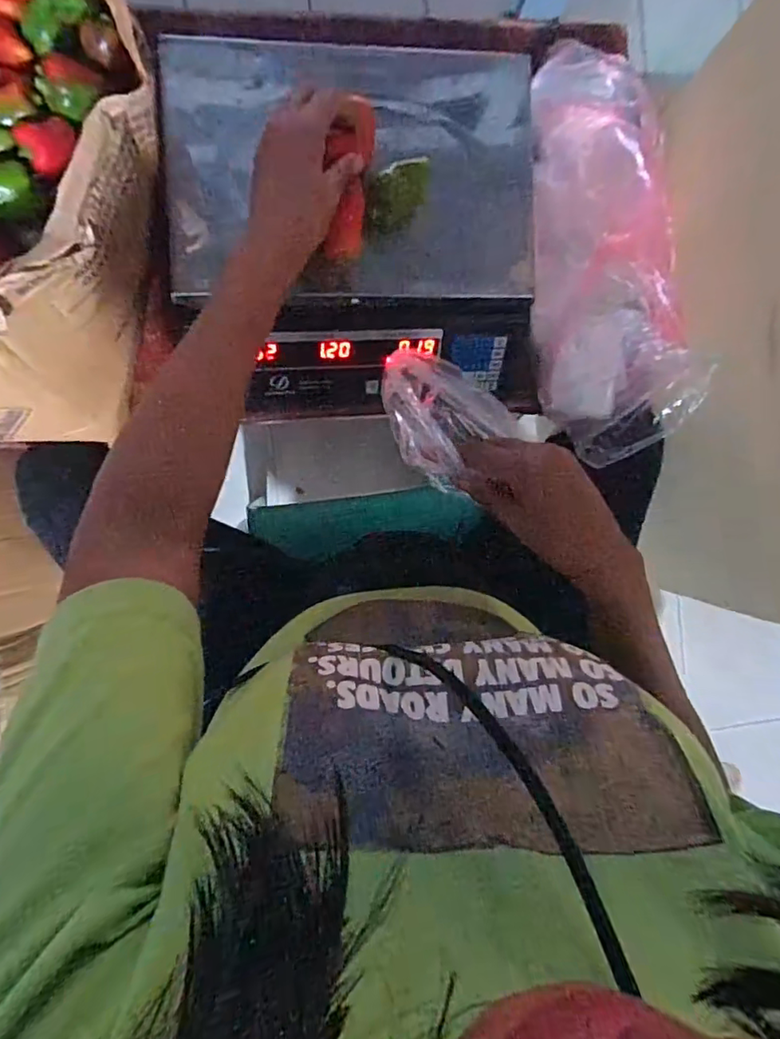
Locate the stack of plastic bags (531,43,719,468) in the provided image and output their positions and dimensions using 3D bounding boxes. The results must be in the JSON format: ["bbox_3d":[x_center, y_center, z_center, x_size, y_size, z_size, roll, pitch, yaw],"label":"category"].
[{"bbox_3d":[0.230,-0.286,0.553,0.160,0.105,0.435,-8,94,-7],"label":"stack of plastic bags"}]

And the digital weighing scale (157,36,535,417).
[{"bbox_3d":[-0.028,-0.279,0.517,0.347,0.103,0.324,-8,94,-7],"label":"digital weighing scale"}]

